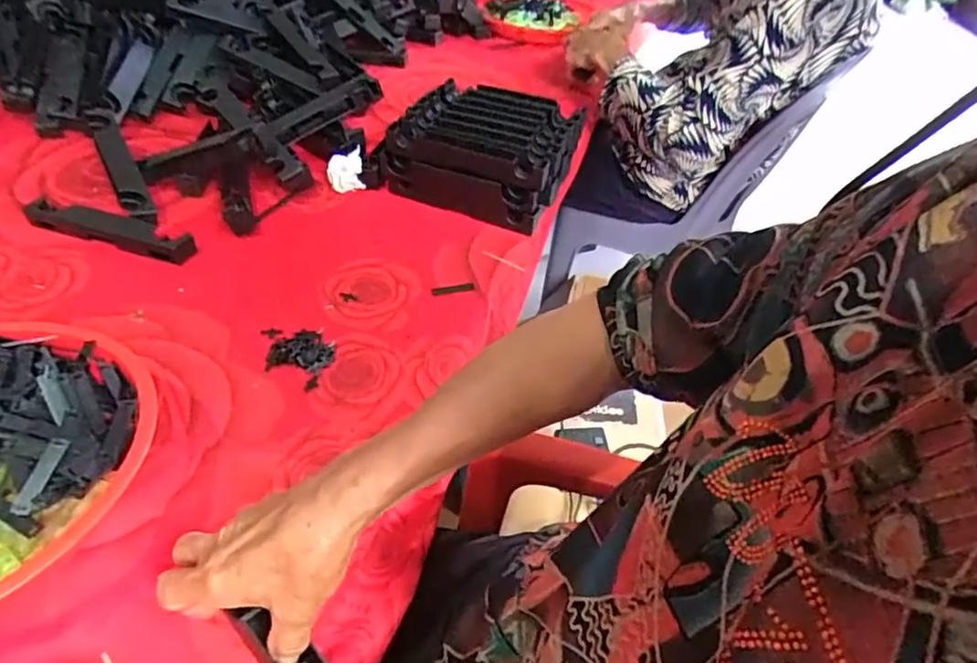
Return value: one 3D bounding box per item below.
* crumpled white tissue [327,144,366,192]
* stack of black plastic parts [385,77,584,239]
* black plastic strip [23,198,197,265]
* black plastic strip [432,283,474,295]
[{"bbox_3d":[-0.180,-0.202,0.748,0.044,0.044,0.043,-11,45,-16],"label":"crumpled white tissue"},{"bbox_3d":[0.000,-0.231,0.758,0.208,0.085,0.182,19,44,15],"label":"stack of black plastic parts"},{"bbox_3d":[-0.415,-0.112,0.646,0.209,0.023,0.035,17,44,13],"label":"black plastic strip"},{"bbox_3d":[-0.038,-0.045,0.631,0.046,0.004,0.011,-10,44,-15],"label":"black plastic strip"}]

